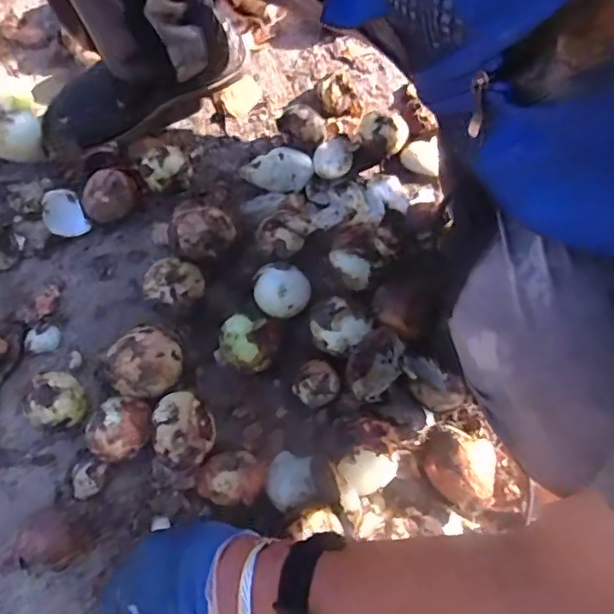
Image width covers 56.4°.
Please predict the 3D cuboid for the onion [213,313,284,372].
[{"bbox_3d":[-0.058,0.036,0.583,0.062,0.049,0.059,1,66,-2],"label":"onion"}]

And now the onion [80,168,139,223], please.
[{"bbox_3d":[-0.223,-0.125,0.650,0.059,0.049,0.055,1,66,-2],"label":"onion"}]

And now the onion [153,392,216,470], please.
[{"bbox_3d":[-0.115,0.116,0.536,0.060,0.060,0.057,1,66,-2],"label":"onion"}]

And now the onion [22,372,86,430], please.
[{"bbox_3d":[-0.240,0.094,0.554,0.052,0.044,0.053,1,66,-2],"label":"onion"}]

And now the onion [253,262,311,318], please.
[{"bbox_3d":[-0.027,-0.013,0.610,0.057,0.048,0.054,1,66,-2],"label":"onion"}]

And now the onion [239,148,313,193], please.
[{"bbox_3d":[-0.034,-0.160,0.678,0.081,0.036,0.057,-17,68,-9],"label":"onion"}]

